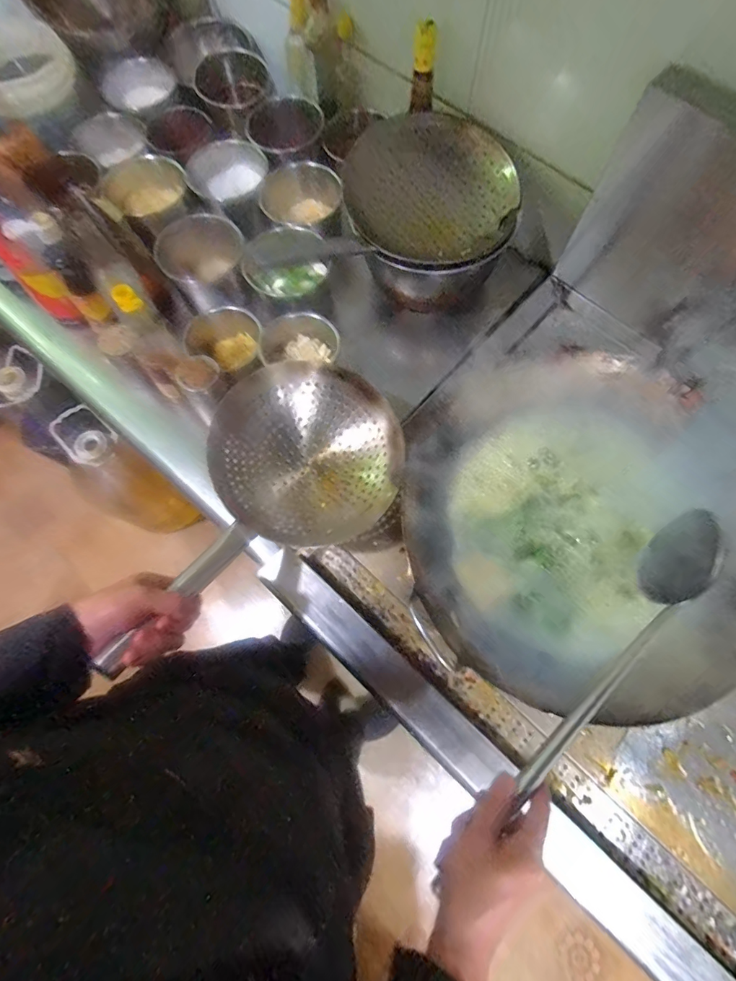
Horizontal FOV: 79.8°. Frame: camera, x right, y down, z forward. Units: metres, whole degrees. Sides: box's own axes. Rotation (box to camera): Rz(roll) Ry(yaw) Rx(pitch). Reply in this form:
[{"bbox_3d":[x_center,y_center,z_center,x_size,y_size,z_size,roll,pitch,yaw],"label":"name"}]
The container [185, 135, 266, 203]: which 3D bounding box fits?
[{"bbox_3d":[-0.283,-0.632,0.875,0.137,0.044,0.136,20,75,7],"label":"container"}]

